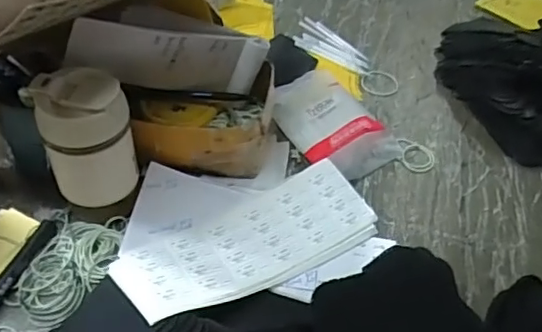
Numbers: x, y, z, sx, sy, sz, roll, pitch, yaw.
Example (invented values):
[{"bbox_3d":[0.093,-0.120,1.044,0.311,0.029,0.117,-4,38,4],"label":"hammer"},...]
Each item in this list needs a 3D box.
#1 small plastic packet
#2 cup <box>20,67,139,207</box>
[{"bbox_3d":[0.071,-0.058,0.704,0.111,0.024,0.174,-23,53,-21],"label":"small plastic packet"},{"bbox_3d":[-0.179,-0.018,0.561,0.079,0.146,0.077,2,47,-2],"label":"cup"}]

